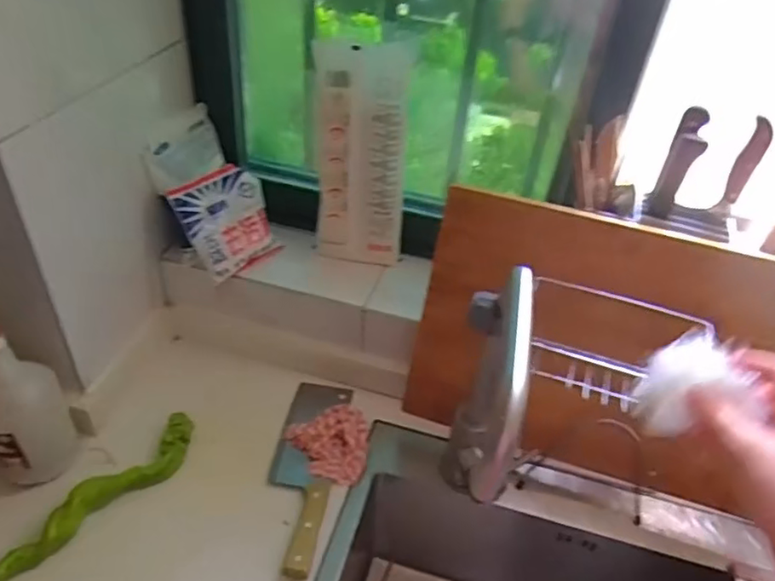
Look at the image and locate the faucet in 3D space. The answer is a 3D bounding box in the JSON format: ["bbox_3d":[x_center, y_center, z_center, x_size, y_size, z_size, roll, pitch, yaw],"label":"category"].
[{"bbox_3d":[0.081,0.133,0.574,0.043,0.289,0.234,11,40,6],"label":"faucet"}]

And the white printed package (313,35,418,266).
[{"bbox_3d":[-0.033,-0.173,0.796,0.116,0.285,0.057,2,40,-6],"label":"white printed package"}]

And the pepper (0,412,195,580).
[{"bbox_3d":[-0.330,0.241,0.677,0.053,0.049,0.293,27,44,23],"label":"pepper"}]

